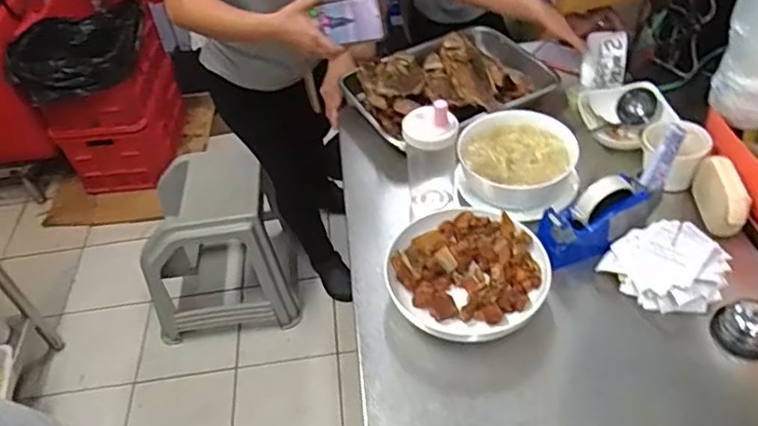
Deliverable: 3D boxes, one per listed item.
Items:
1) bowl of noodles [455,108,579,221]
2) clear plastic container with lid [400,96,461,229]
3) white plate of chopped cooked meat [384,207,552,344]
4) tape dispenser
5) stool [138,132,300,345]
[{"bbox_3d":[0.225,-0.081,0.983,0.186,0.074,0.188,4,46,11],"label":"bowl of noodles"},{"bbox_3d":[0.084,-0.092,0.951,0.082,0.209,0.085,-1,46,7],"label":"clear plastic container with lid"},{"bbox_3d":[0.128,0.083,0.851,0.214,0.049,0.196,-4,45,4],"label":"white plate of chopped cooked meat"},{"bbox_3d":[0.308,0.009,0.875,0.149,0.105,0.068,-25,48,-17],"label":"tape dispenser"},{"bbox_3d":[-0.502,0.076,1.841,0.403,0.464,0.410,-10,45,-3],"label":"stool"}]

